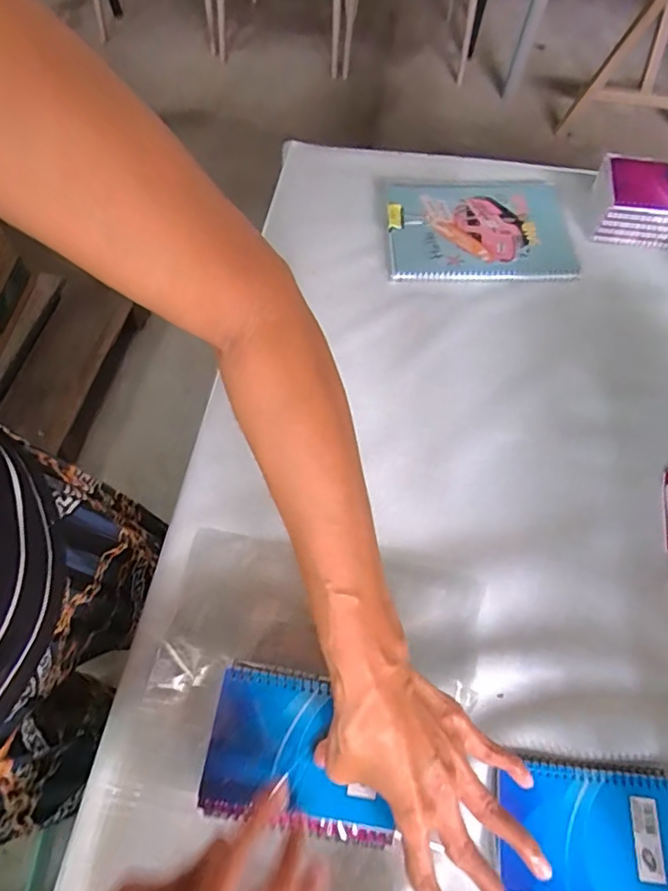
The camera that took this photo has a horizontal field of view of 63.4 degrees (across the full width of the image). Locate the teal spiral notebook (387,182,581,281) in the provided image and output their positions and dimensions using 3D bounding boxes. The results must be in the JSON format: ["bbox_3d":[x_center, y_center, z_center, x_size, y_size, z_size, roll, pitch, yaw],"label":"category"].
[{"bbox_3d":[0.175,-0.266,0.657,0.214,0.012,0.157,1,63,-1],"label":"teal spiral notebook"}]

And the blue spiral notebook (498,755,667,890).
[{"bbox_3d":[0.187,0.290,0.387,0.132,0.008,0.110,2,63,-1],"label":"blue spiral notebook"}]

